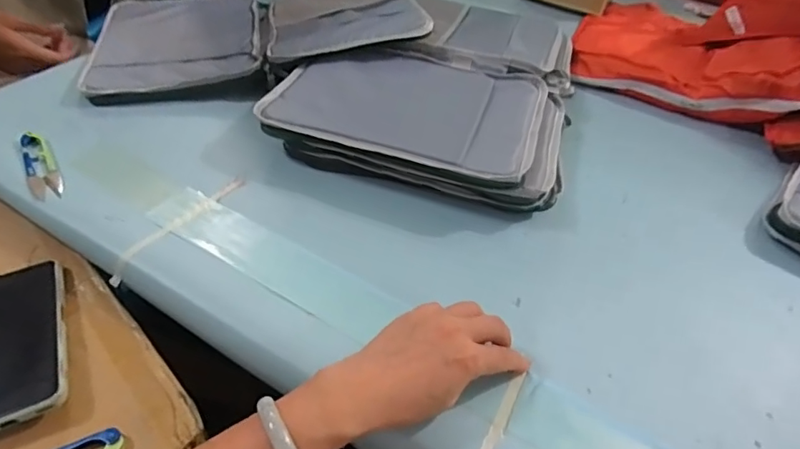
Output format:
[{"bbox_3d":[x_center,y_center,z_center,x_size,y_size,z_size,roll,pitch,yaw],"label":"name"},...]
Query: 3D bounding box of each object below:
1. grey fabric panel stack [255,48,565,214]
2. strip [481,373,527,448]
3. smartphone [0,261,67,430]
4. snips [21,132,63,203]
[{"bbox_3d":[0.025,-0.133,0.605,0.354,0.053,0.233,17,45,8],"label":"grey fabric panel stack"},{"bbox_3d":[0.076,0.150,0.377,0.011,0.004,0.091,23,45,19],"label":"strip"},{"bbox_3d":[-0.321,0.094,0.410,0.075,0.010,0.159,-20,49,-19],"label":"smartphone"},{"bbox_3d":[-0.382,-0.064,0.528,0.028,0.005,0.121,-13,45,-35],"label":"snips"}]

